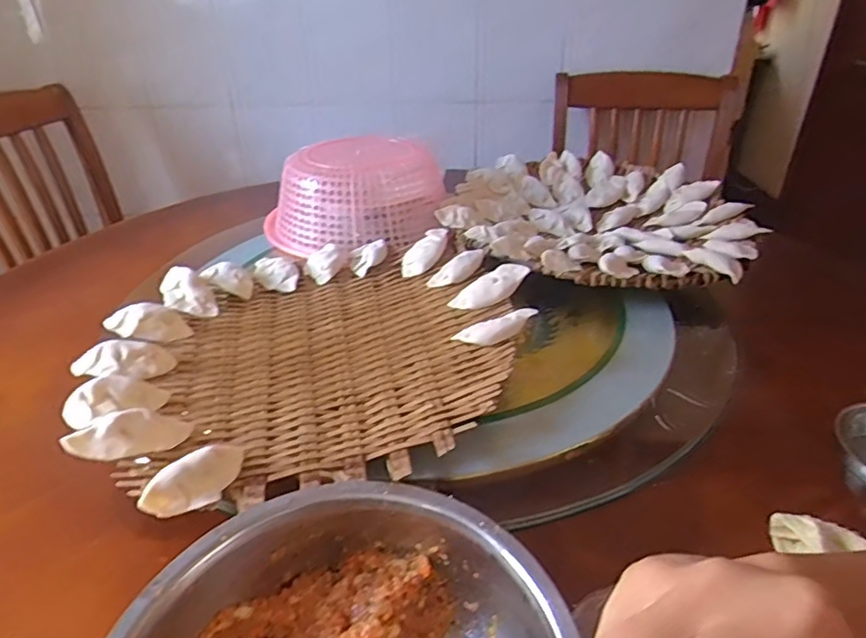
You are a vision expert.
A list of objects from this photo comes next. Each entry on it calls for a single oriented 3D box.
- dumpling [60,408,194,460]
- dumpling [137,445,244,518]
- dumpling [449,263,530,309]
[{"bbox_3d":[-0.220,0.083,0.419,0.081,0.018,0.033,-1,27,-34],"label":"dumpling"},{"bbox_3d":[-0.158,0.111,0.392,0.036,0.024,0.074,23,38,34],"label":"dumpling"},{"bbox_3d":[0.058,-0.031,0.592,0.085,0.019,0.037,-26,29,12],"label":"dumpling"}]

